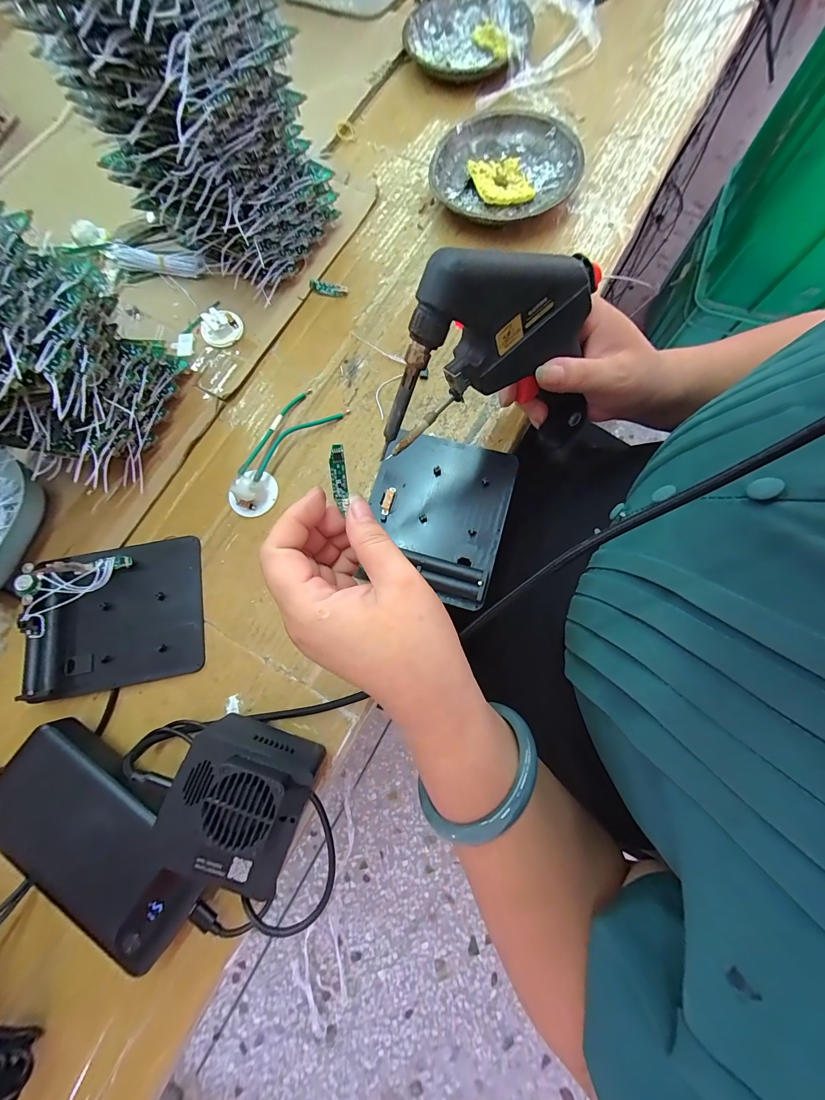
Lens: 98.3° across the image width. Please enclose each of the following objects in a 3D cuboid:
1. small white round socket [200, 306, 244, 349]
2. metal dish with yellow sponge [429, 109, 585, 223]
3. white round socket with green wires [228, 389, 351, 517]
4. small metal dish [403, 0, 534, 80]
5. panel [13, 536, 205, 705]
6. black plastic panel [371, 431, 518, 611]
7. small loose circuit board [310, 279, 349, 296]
[{"bbox_3d":[-0.184,-0.214,0.343,0.038,0.018,0.030,-36,76,-5],"label":"small white round socket"},{"bbox_3d":[0.093,-0.398,0.370,0.143,0.027,0.124,-3,76,3],"label":"metal dish with yellow sponge"},{"bbox_3d":[-0.117,-0.088,0.312,0.048,0.017,0.129,33,80,11],"label":"white round socket with green wires"},{"bbox_3d":[0.068,-0.620,0.428,0.144,0.021,0.154,-1,76,4],"label":"small metal dish"},{"bbox_3d":[-0.231,0.049,0.276,0.121,0.023,0.110,-11,75,1],"label":"panel"},{"bbox_3d":[0.019,-0.032,0.291,0.109,0.022,0.132,16,78,8],"label":"black plastic panel"},{"bbox_3d":[-0.086,-0.266,0.362,0.041,0.006,0.011,18,78,8],"label":"small loose circuit board"}]

